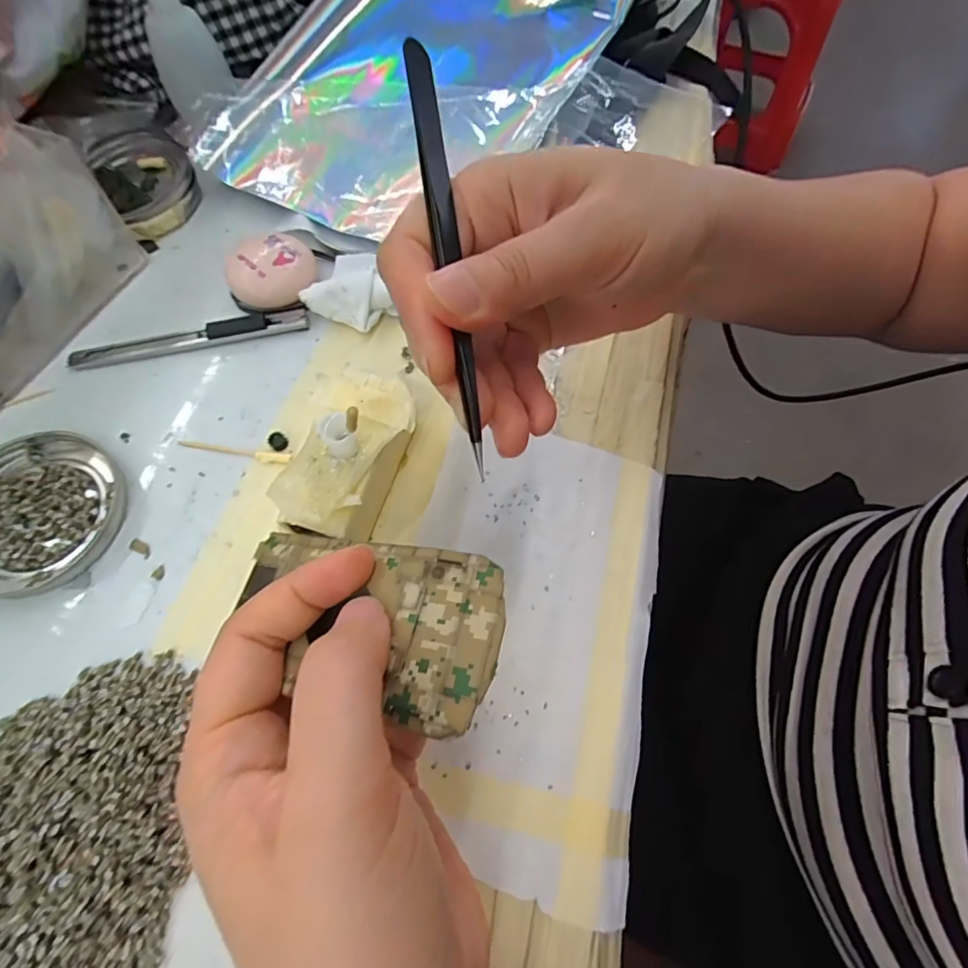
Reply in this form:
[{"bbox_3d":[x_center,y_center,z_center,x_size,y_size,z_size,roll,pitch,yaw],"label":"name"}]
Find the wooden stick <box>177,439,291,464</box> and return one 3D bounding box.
[{"bbox_3d":[-0.126,-0.016,0.258,0.059,0.004,0.006,9,66,4],"label":"wooden stick"}]

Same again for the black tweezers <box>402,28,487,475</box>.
[{"bbox_3d":[-0.011,-0.069,0.154,0.008,0.008,0.130,-8,88,-5],"label":"black tweezers"}]

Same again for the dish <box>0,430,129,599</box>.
[{"bbox_3d":[-0.210,0.013,0.240,0.077,0.008,0.077,0,65,-1],"label":"dish"}]

